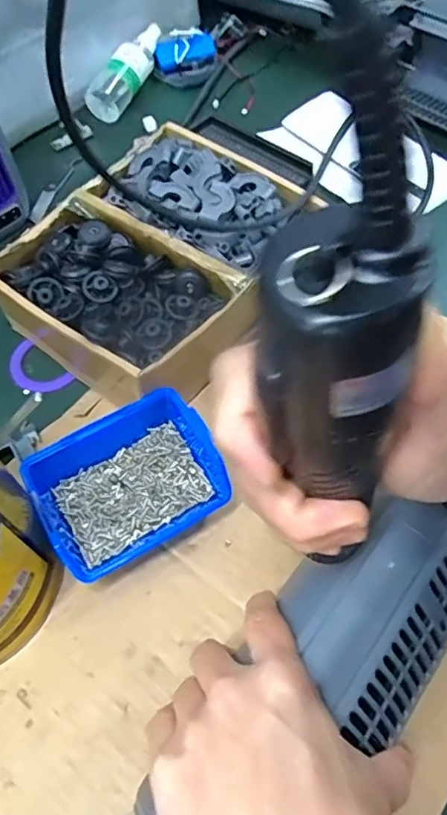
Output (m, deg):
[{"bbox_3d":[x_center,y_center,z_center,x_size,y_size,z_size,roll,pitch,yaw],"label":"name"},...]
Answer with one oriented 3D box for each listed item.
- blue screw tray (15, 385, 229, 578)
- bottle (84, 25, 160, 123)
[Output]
[{"bbox_3d":[-0.063,0.047,0.361,0.106,0.040,0.084,-31,63,-15],"label":"blue screw tray"},{"bbox_3d":[-0.101,-0.369,0.614,0.033,0.034,0.127,28,78,17],"label":"bottle"}]

